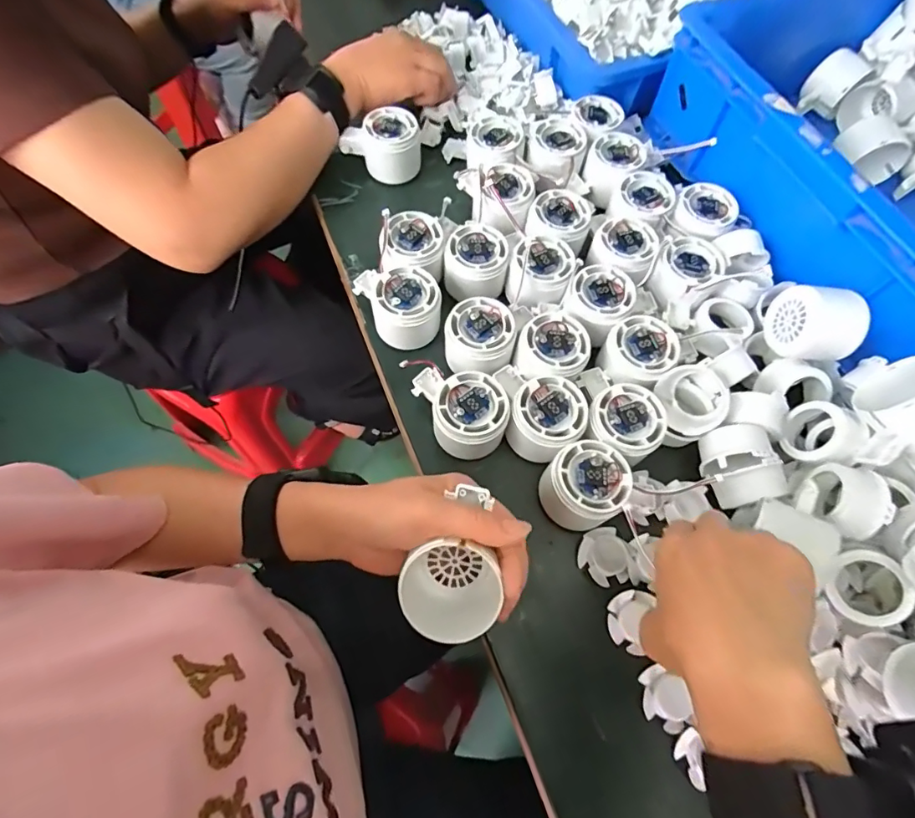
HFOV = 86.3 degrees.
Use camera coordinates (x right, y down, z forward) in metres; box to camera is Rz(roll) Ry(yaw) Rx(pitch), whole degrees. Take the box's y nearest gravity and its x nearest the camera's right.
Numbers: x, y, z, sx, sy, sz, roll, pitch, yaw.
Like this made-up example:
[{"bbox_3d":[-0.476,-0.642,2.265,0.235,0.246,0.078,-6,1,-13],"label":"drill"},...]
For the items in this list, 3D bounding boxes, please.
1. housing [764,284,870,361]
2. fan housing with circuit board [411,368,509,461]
[{"bbox_3d":[0.295,-0.069,0.404,0.056,0.055,0.049,11,67,4],"label":"housing"},{"bbox_3d":[-0.001,0.006,0.390,0.087,0.047,0.066,20,68,8],"label":"fan housing with circuit board"}]

